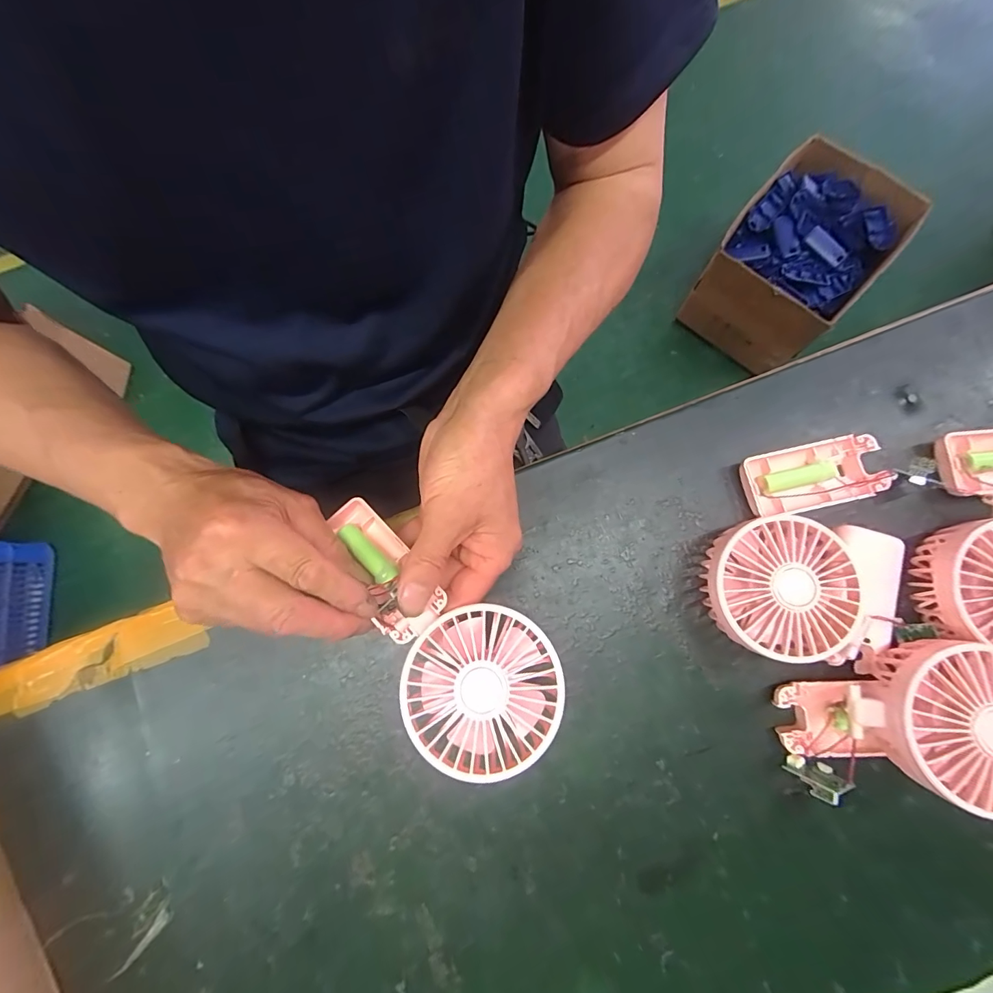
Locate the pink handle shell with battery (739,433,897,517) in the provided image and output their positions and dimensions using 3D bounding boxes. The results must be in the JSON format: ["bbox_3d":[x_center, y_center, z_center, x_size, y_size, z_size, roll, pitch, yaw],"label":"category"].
[{"bbox_3d":[0.226,-0.016,0.302,0.094,0.023,0.045,-11,78,-2],"label":"pink handle shell with battery"}]

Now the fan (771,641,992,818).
[{"bbox_3d":[0.247,0.132,0.260,0.131,0.064,0.088,-5,80,0],"label":"fan"}]

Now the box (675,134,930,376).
[{"bbox_3d":[0.666,-0.532,0.950,0.292,0.197,0.394,39,83,8],"label":"box"}]

